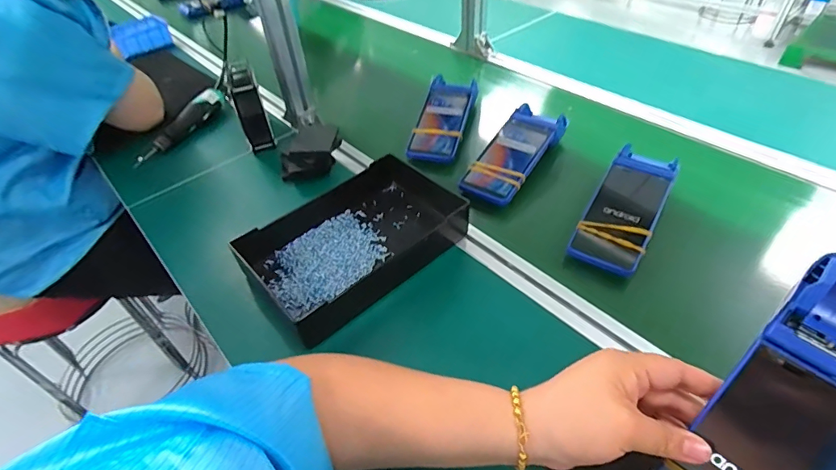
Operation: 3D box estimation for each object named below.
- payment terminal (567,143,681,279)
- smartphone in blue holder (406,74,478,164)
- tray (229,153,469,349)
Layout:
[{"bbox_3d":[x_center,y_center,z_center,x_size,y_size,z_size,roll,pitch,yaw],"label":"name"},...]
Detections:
[{"bbox_3d":[0.277,-0.045,0.592,0.080,0.040,0.226,23,51,25],"label":"payment terminal"},{"bbox_3d":[0.047,-0.206,0.785,0.084,0.040,0.214,9,47,14],"label":"smartphone in blue holder"},{"bbox_3d":[-0.072,0.001,0.577,0.273,0.051,0.161,-36,52,-27],"label":"tray"}]

